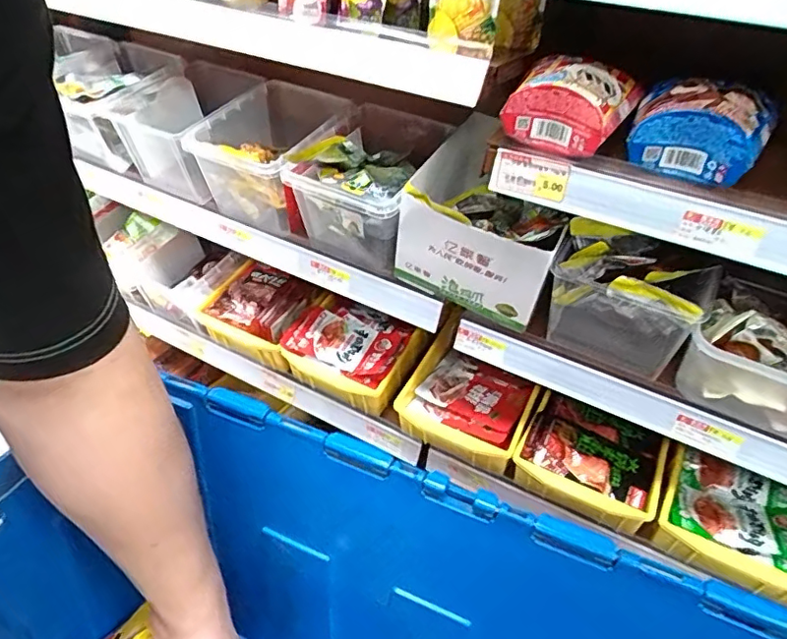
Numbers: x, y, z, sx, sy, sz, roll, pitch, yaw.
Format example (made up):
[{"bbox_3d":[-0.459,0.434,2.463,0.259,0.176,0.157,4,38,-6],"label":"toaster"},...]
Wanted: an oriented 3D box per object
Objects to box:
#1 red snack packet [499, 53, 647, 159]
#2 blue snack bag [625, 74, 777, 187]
[{"bbox_3d":[0.170,-0.205,0.539,0.106,0.068,0.092,21,39,20],"label":"red snack packet"},{"bbox_3d":[0.284,-0.178,0.518,0.114,0.073,0.108,20,39,15],"label":"blue snack bag"}]

